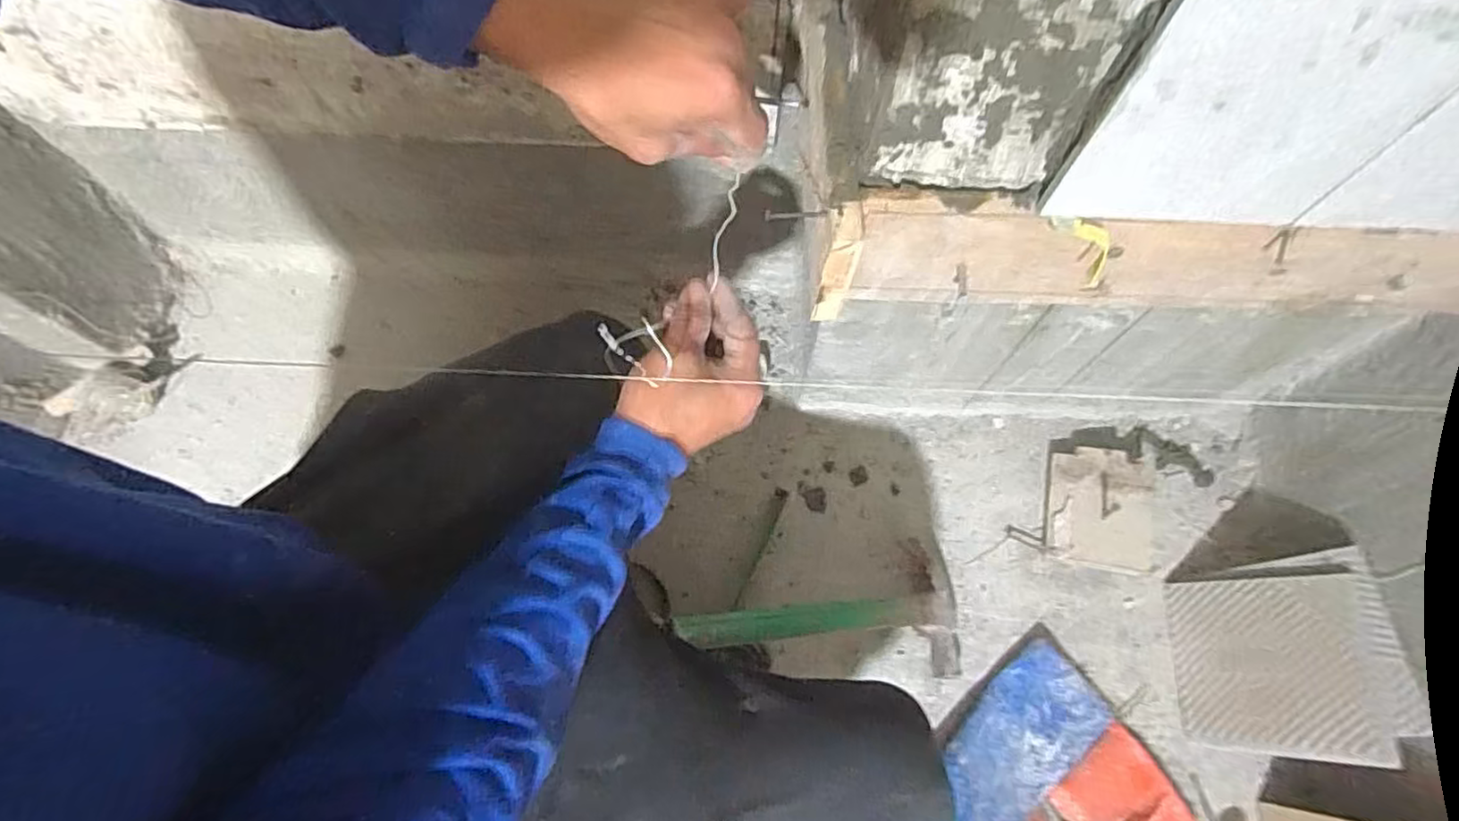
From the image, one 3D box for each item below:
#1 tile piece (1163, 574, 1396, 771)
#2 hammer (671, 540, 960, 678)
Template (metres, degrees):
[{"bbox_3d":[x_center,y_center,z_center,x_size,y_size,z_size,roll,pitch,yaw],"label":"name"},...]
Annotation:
[{"bbox_3d":[0.474,0.224,0.603,0.007,0.146,0.145,23,62,-35],"label":"tile piece"},{"bbox_3d":[0.085,0.180,0.597,0.305,0.050,0.120,7,64,-34],"label":"hammer"}]

